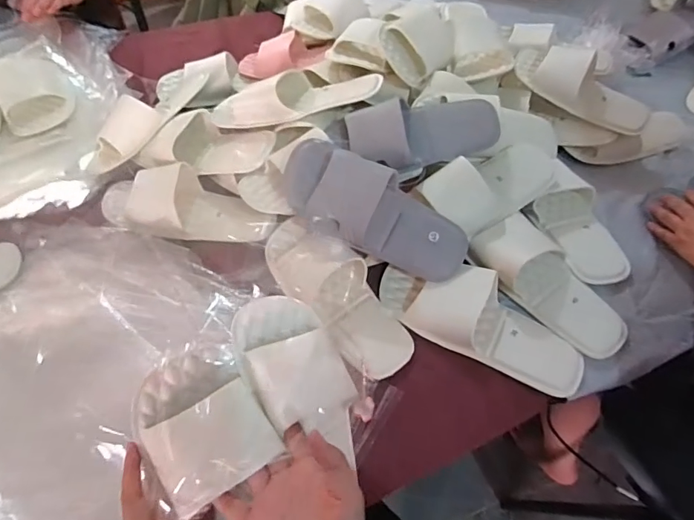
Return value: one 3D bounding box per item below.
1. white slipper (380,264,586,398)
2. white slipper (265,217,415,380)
[{"bbox_3d":[0.171,0.072,0.602,0.270,0.052,0.103,23,57,14],"label":"white slipper"},{"bbox_3d":[-0.012,0.038,0.615,0.103,0.053,0.249,-37,77,-24],"label":"white slipper"}]

